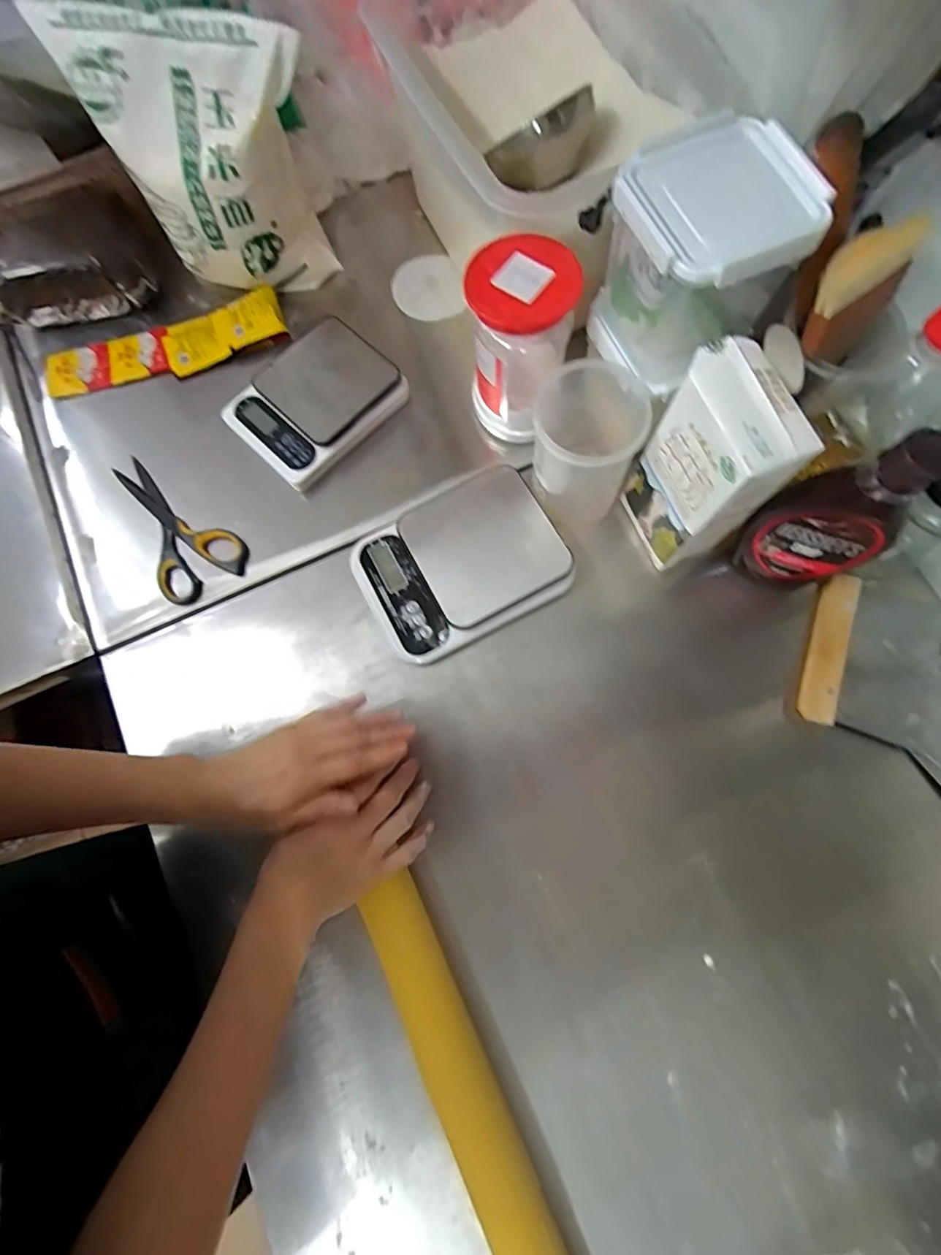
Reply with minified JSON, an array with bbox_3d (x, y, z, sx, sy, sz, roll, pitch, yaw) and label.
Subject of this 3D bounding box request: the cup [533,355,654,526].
[{"bbox_3d":[0.110,-0.173,0.516,0.090,0.134,0.101,1,76,2],"label":"cup"}]

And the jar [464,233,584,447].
[{"bbox_3d":[0.046,-0.267,0.518,0.090,0.159,0.087,-1,76,2],"label":"jar"}]

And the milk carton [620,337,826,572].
[{"bbox_3d":[0.198,-0.131,0.463,0.059,0.190,0.104,-21,76,-5],"label":"milk carton"}]

